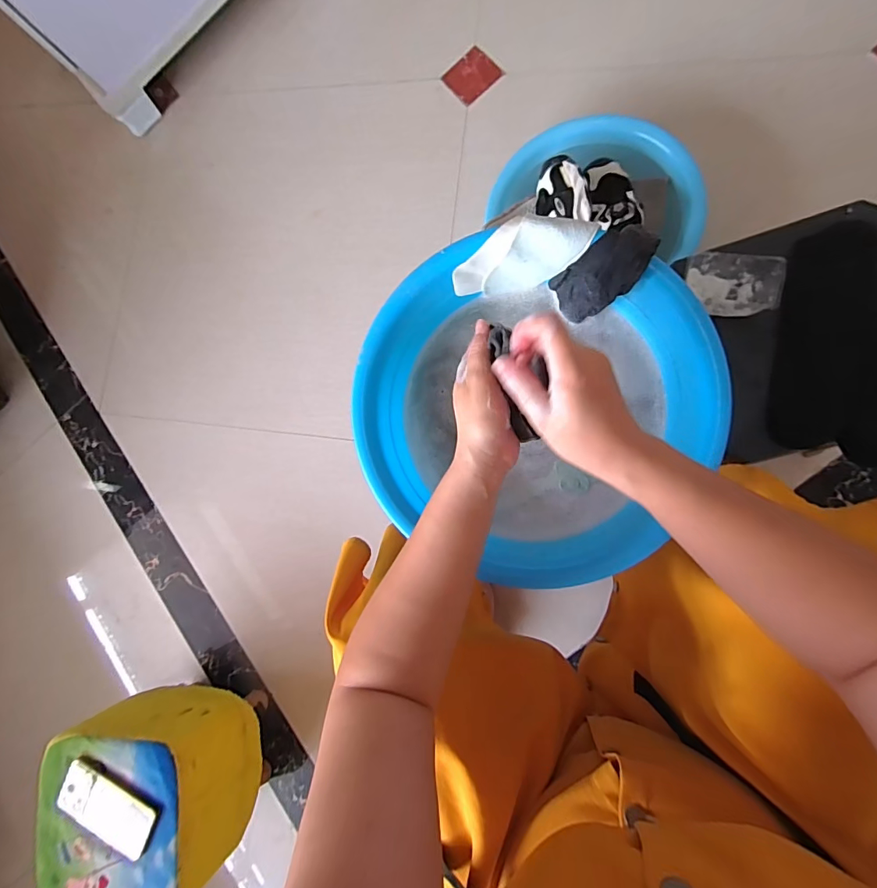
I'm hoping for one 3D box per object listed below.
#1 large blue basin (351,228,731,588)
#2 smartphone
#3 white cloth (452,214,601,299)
[{"bbox_3d":[0.085,-0.041,0.485,0.345,0.098,0.326,-1,85,11],"label":"large blue basin"},{"bbox_3d":[-0.506,0.555,0.684,0.164,0.013,0.079,26,91,12],"label":"smartphone"},{"bbox_3d":[0.089,-0.205,0.490,0.150,0.073,0.045,-8,84,11],"label":"white cloth"}]

